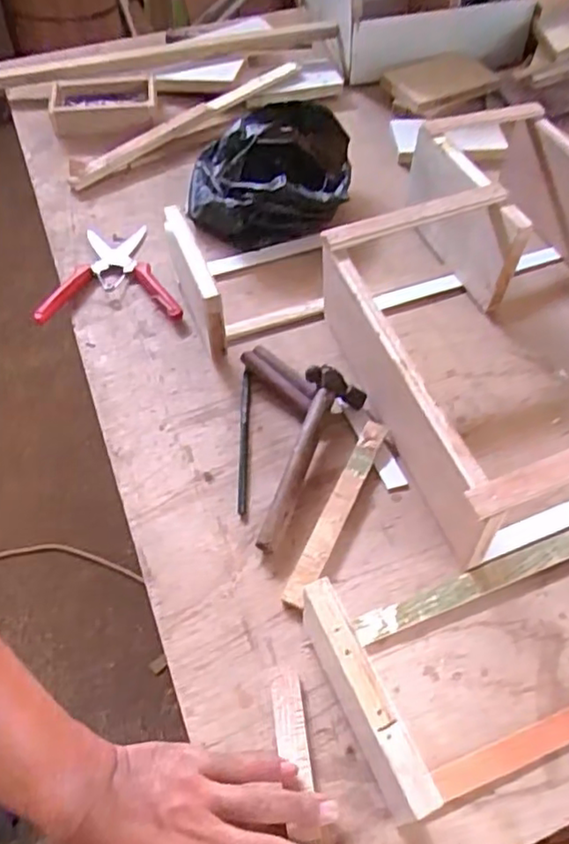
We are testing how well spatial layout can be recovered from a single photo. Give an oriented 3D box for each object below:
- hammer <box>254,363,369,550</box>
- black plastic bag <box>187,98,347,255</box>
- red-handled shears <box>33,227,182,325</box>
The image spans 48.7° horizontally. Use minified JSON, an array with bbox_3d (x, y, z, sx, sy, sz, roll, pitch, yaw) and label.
[{"bbox_3d":[0.019,0.030,0.565,0.048,0.044,0.172,16,56,11],"label":"hammer"},{"bbox_3d":[-0.019,-0.295,0.774,0.191,0.106,0.170,0,55,0],"label":"black plastic bag"},{"bbox_3d":[-0.198,-0.176,0.726,0.152,0.027,0.167,-4,55,-3],"label":"red-handled shears"}]

